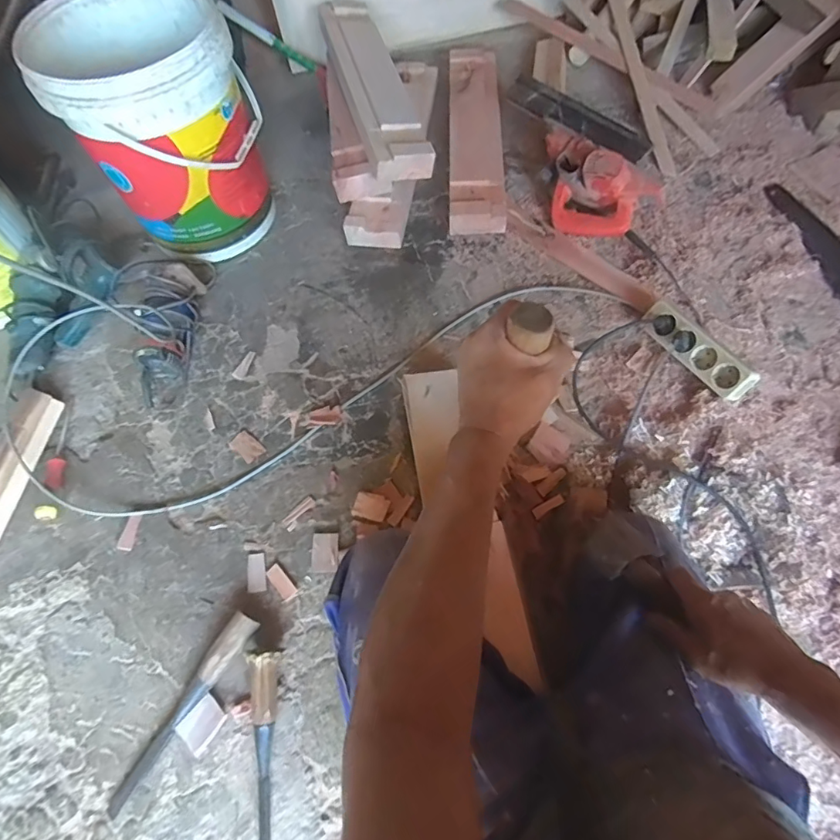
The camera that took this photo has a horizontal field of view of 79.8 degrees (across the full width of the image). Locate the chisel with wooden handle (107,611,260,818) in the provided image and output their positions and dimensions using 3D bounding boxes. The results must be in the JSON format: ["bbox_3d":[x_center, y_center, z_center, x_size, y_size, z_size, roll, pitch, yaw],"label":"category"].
[{"bbox_3d":[-0.319,0.386,0.669,0.029,0.043,0.279,33,71,17],"label":"chisel with wooden handle"}]

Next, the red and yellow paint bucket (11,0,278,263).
[{"bbox_3d":[-0.454,-0.533,0.932,0.303,0.347,0.299,-1,65,3],"label":"red and yellow paint bucket"}]

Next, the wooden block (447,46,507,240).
[{"bbox_3d":[0.123,-0.646,1.118,0.115,0.061,0.582,0,65,3],"label":"wooden block"}]

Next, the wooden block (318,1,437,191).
[{"bbox_3d":[-0.103,-0.717,1.061,0.122,0.055,0.567,-17,65,-4],"label":"wooden block"}]

